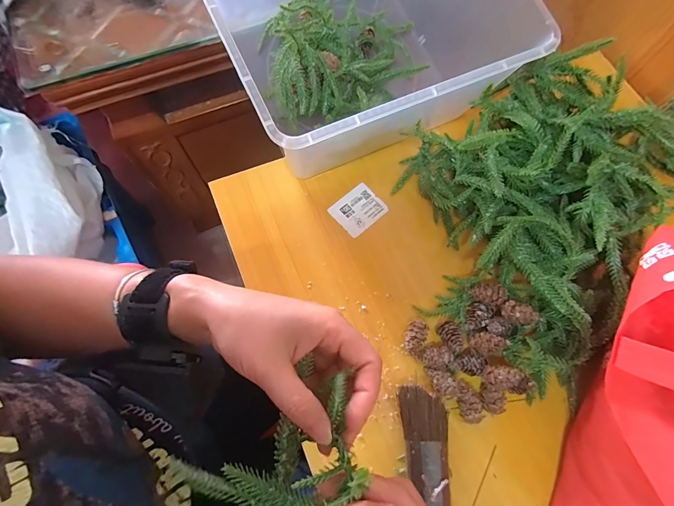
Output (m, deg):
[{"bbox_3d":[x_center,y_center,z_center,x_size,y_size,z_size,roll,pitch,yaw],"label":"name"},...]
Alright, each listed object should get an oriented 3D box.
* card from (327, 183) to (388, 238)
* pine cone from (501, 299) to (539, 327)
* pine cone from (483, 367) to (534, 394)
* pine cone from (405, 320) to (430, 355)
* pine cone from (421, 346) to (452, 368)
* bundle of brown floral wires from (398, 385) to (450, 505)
[{"bbox_3d":[0.026,-0.051,0.412,0.058,0.004,0.049,-39,76,-14],"label":"card"},{"bbox_3d":[0.179,0.061,0.344,0.034,0.023,0.020,13,70,2],"label":"pine cone"},{"bbox_3d":[0.160,0.119,0.326,0.044,0.018,0.021,7,70,0],"label":"pine cone"},{"bbox_3d":[0.080,0.086,0.355,0.020,0.020,0.033,21,71,5],"label":"pine cone"},{"bbox_3d":[0.098,0.104,0.348,0.027,0.017,0.021,2,70,-1],"label":"pine cone"},{"bbox_3d":[0.081,0.183,0.316,0.038,0.030,0.114,-1,70,-3],"label":"bundle of brown floral wires"}]

